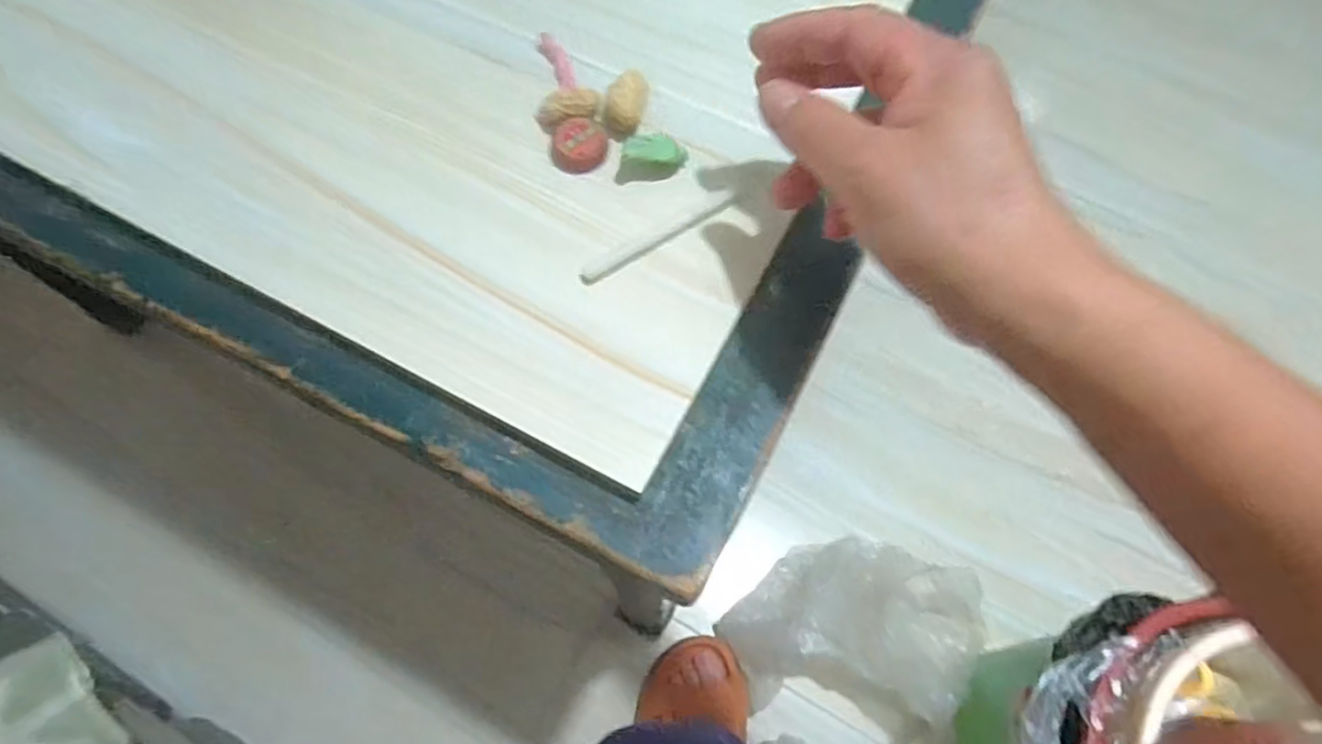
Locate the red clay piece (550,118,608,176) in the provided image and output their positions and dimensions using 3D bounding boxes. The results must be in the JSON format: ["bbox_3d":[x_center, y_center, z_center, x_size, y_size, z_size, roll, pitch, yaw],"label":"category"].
[{"bbox_3d":[-0.037,-0.102,0.320,0.025,0.012,0.022,-6,69,-5],"label":"red clay piece"}]

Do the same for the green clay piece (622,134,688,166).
[{"bbox_3d":[-0.002,-0.097,0.310,0.033,0.011,0.011,-1,67,-24],"label":"green clay piece"}]

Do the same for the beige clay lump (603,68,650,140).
[{"bbox_3d":[-0.016,-0.121,0.326,0.017,0.017,0.030,12,69,2],"label":"beige clay lump"}]

